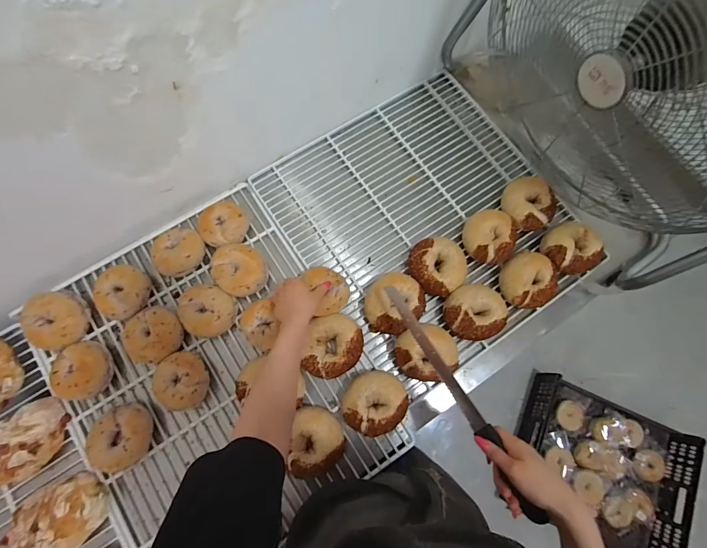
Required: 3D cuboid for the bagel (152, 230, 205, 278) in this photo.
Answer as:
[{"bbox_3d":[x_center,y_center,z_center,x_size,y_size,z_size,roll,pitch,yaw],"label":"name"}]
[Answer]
[{"bbox_3d":[-0.338,-0.044,0.714,0.092,0.050,0.090,0,75,-2],"label":"bagel"}]

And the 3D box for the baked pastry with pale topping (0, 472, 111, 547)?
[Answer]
[{"bbox_3d":[-0.471,0.389,0.584,0.112,0.052,0.135,43,78,9],"label":"baked pastry with pale topping"}]

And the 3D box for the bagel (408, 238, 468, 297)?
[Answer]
[{"bbox_3d":[0.162,-0.017,0.725,0.110,0.055,0.101,0,75,-2],"label":"bagel"}]

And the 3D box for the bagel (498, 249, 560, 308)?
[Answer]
[{"bbox_3d":[0.344,0.014,0.719,0.099,0.051,0.105,0,75,-2],"label":"bagel"}]

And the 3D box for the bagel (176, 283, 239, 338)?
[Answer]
[{"bbox_3d":[-0.271,0.071,0.690,0.099,0.047,0.091,0,75,-2],"label":"bagel"}]

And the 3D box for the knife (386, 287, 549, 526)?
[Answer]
[{"bbox_3d":[0.140,0.157,0.524,0.018,0.022,0.360,-26,58,-8],"label":"knife"}]

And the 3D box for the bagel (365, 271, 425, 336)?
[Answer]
[{"bbox_3d":[0.079,0.057,0.707,0.110,0.068,0.113,0,75,-2],"label":"bagel"}]

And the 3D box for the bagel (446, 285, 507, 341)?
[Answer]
[{"bbox_3d":[0.229,0.073,0.701,0.107,0.048,0.103,0,75,-2],"label":"bagel"}]

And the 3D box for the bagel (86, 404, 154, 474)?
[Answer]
[{"bbox_3d":[-0.393,0.275,0.619,0.091,0.037,0.101,-7,76,-4],"label":"bagel"}]

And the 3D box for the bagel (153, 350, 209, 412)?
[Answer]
[{"bbox_3d":[-0.302,0.187,0.655,0.091,0.057,0.087,0,75,-2],"label":"bagel"}]

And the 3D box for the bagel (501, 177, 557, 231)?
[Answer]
[{"bbox_3d":[0.360,-0.144,0.765,0.098,0.053,0.112,-40,80,-11],"label":"bagel"}]

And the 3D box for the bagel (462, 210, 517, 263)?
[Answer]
[{"bbox_3d":[0.273,-0.074,0.743,0.100,0.050,0.104,22,76,4],"label":"bagel"}]

